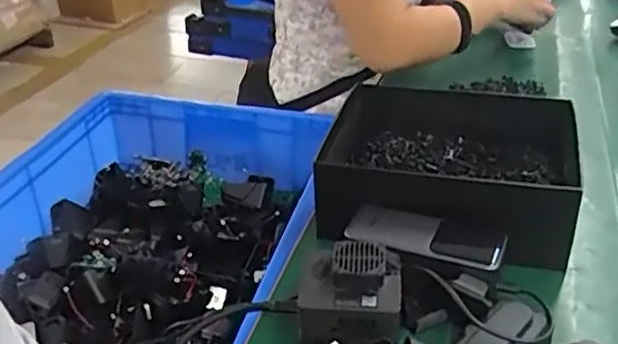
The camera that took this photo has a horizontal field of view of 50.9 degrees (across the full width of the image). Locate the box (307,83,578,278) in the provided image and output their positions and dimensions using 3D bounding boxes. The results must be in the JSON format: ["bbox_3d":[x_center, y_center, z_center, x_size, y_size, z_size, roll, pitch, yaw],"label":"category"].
[{"bbox_3d":[0.136,-0.017,0.663,0.244,0.083,0.216,7,32,12],"label":"box"}]

